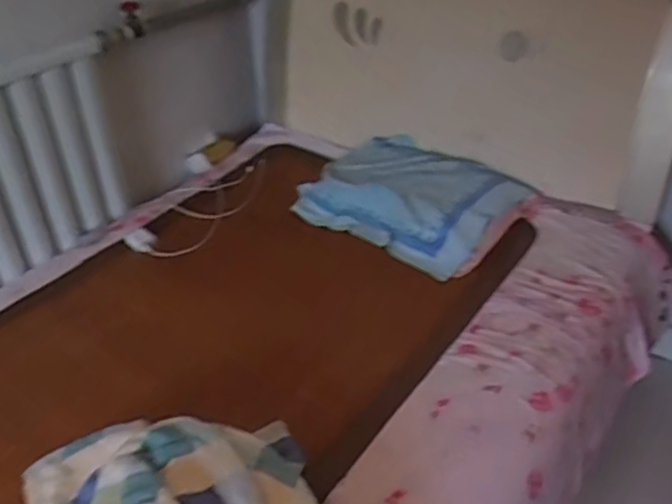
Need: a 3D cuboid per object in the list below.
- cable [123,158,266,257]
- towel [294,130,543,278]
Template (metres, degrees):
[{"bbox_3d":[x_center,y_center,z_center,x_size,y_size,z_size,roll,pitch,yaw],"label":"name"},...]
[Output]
[{"bbox_3d":[-0.388,-0.137,1.863,0.267,0.037,0.519,10,37,17],"label":"cable"},{"bbox_3d":[0.180,-0.163,1.805,0.585,0.106,0.380,27,44,35],"label":"towel"}]

